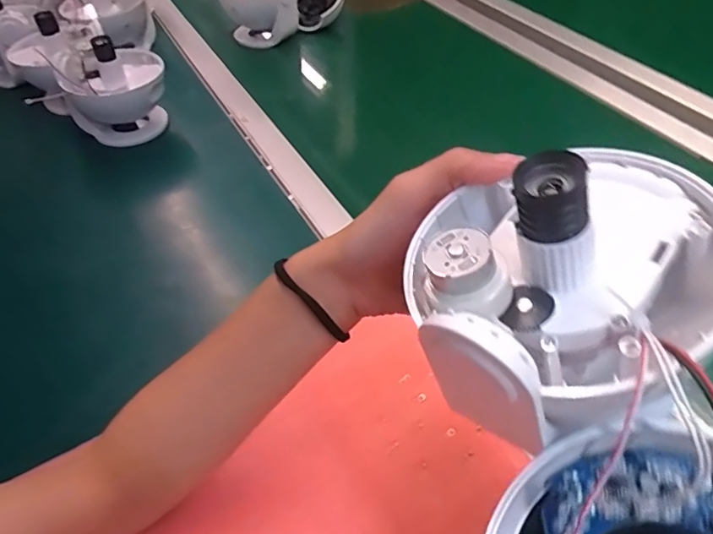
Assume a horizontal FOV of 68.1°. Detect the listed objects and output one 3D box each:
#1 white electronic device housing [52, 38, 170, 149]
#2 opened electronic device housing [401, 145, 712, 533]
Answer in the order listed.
[{"bbox_3d":[-0.301,-0.217,0.662,0.124,0.111,0.100,-10,46,-10],"label":"white electronic device housing"},{"bbox_3d":[0.092,0.064,0.185,0.113,0.083,0.218,-12,80,-12],"label":"opened electronic device housing"}]

